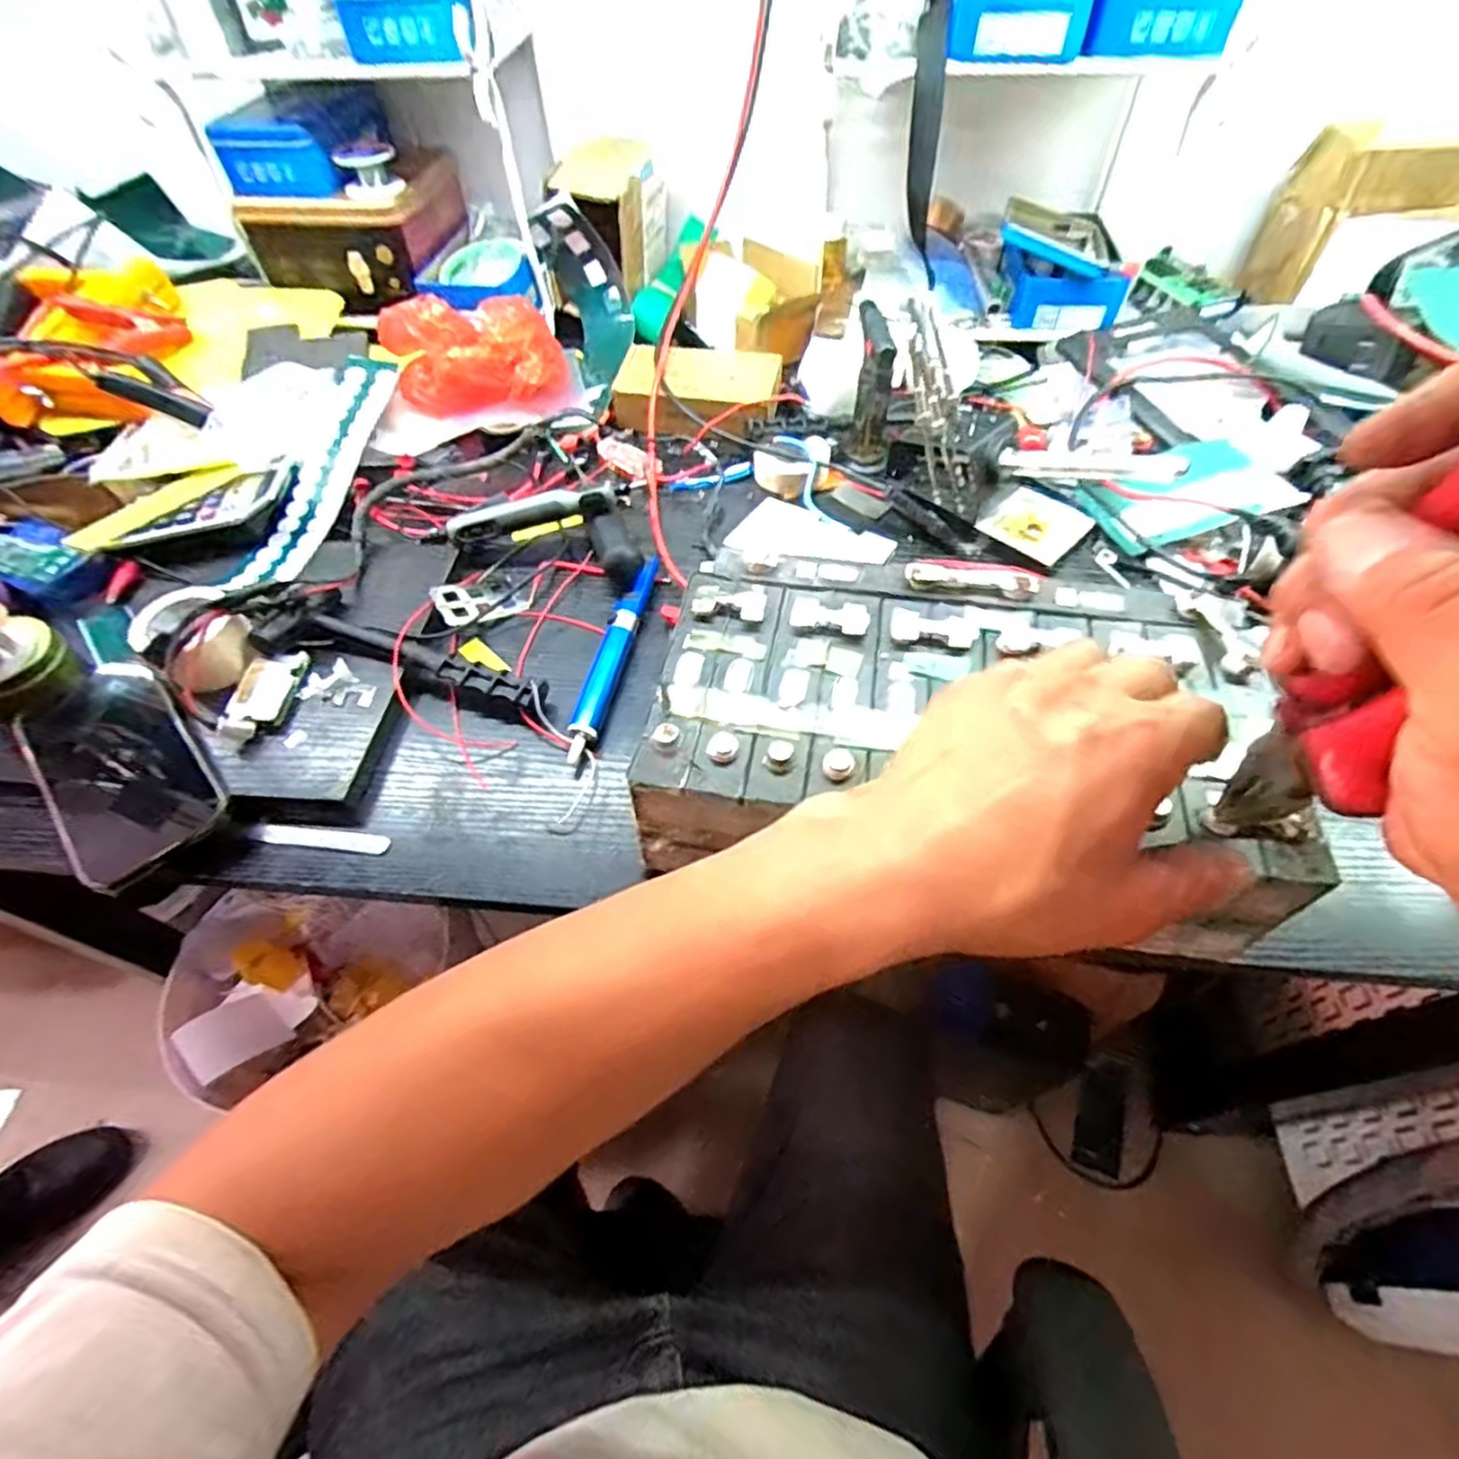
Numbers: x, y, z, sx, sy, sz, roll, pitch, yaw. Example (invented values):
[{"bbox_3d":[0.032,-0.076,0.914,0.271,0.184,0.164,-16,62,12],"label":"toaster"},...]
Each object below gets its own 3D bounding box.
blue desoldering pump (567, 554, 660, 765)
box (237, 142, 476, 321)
[{"bbox_3d":[-0.082,-0.057,0.501,0.018,0.022,0.184,9,55,8],"label":"blue desoldering pump"},{"bbox_3d":[-0.390,-0.534,0.743,0.174,0.092,0.166,10,55,9],"label":"box"}]

